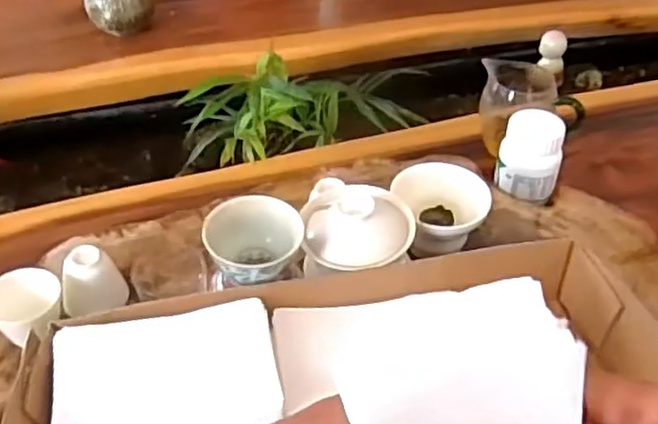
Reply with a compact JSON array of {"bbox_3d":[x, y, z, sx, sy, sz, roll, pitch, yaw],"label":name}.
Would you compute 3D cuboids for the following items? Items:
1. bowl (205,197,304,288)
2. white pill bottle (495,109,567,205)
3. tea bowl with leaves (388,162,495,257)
[{"bbox_3d":[-0.057,0.028,0.525,0.075,0.044,0.067,-5,44,-5],"label":"bowl"},{"bbox_3d":[0.198,-0.055,0.681,0.062,0.072,0.051,16,46,16],"label":"white pill bottle"},{"bbox_3d":[0.098,0.006,0.604,0.076,0.066,0.081,0,43,0],"label":"tea bowl with leaves"}]

